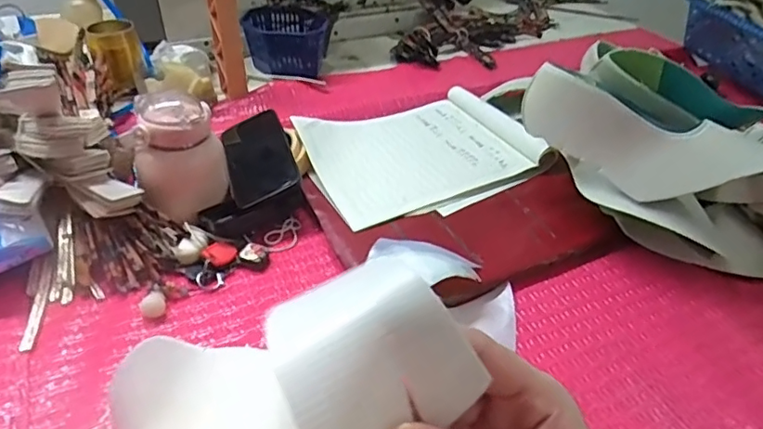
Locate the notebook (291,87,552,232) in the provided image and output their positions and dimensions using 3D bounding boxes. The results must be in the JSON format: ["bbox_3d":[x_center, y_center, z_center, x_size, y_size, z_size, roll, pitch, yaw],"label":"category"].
[{"bbox_3d":[0.049,-0.082,0.695,0.274,0.026,0.199,-19,45,-27],"label":"notebook"}]

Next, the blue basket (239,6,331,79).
[{"bbox_3d":[-0.149,-0.270,0.877,0.121,0.074,0.152,1,39,-6],"label":"blue basket"}]

